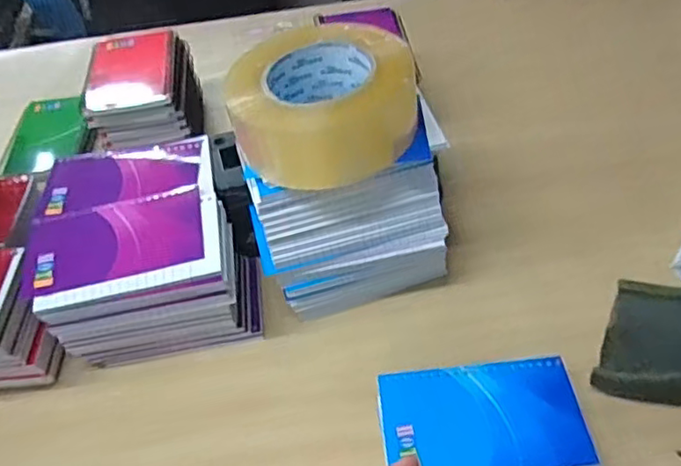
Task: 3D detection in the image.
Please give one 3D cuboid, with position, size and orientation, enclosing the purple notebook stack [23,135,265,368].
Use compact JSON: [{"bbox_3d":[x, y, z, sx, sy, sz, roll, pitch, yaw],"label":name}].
[{"bbox_3d":[-0.155,0.016,0.502,0.150,0.101,0.169,-14,48,-5],"label":"purple notebook stack"}]

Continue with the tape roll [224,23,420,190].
[{"bbox_3d":[-0.015,-0.093,0.436,0.120,0.059,0.120,-4,48,4],"label":"tape roll"}]

